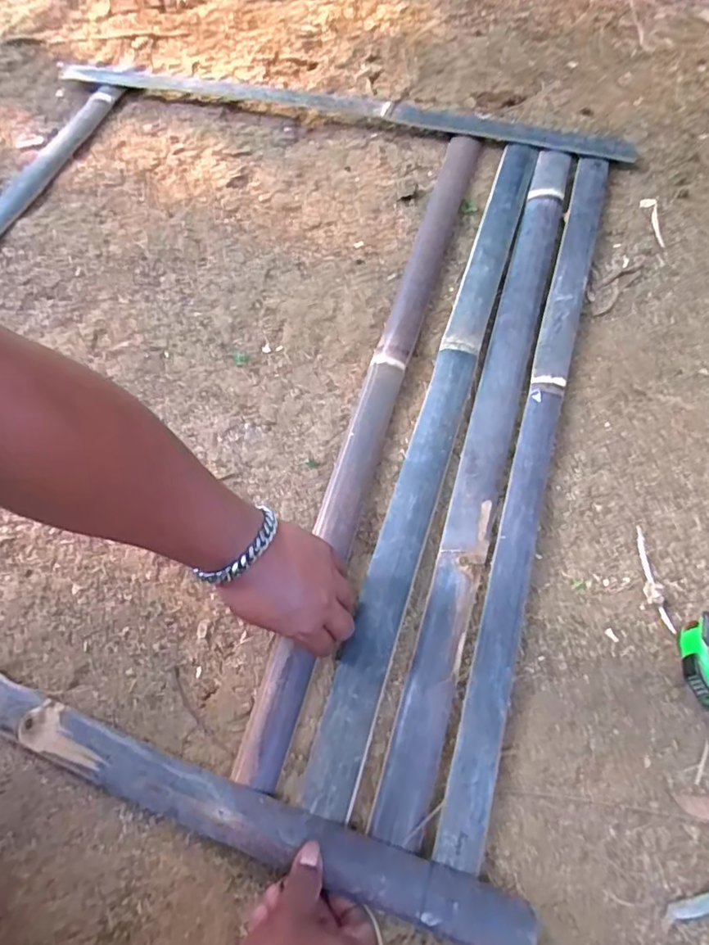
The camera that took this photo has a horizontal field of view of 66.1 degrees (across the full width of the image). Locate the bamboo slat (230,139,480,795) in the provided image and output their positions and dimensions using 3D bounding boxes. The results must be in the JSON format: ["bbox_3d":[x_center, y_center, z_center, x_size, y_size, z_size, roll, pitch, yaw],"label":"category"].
[{"bbox_3d":[0.031,-0.101,0.599,0.045,0.027,0.808,14,67,9],"label":"bamboo slat"}]

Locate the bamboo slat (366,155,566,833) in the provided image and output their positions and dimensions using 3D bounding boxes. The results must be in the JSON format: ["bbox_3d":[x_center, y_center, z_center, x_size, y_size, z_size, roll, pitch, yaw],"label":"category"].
[{"bbox_3d":[0.148,-0.060,0.579,0.047,0.015,0.788,14,67,9],"label":"bamboo slat"}]

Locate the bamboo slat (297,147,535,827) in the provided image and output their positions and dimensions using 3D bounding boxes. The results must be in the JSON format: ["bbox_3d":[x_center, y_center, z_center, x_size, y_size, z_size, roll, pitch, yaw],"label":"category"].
[{"bbox_3d":[0.090,-0.077,0.587,0.057,0.017,0.790,16,68,10],"label":"bamboo slat"}]

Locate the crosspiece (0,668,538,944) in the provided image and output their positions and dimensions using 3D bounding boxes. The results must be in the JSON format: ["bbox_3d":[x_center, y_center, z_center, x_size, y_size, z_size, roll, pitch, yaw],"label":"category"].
[{"bbox_3d":[-0.274,0.217,0.470,0.835,0.028,0.055,17,68,10],"label":"crosspiece"}]

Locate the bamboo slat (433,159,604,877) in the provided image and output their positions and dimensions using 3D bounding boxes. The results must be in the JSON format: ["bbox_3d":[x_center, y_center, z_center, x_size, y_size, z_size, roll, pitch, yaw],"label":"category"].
[{"bbox_3d":[0.194,-0.051,0.574,0.042,0.021,0.799,14,67,9],"label":"bamboo slat"}]

